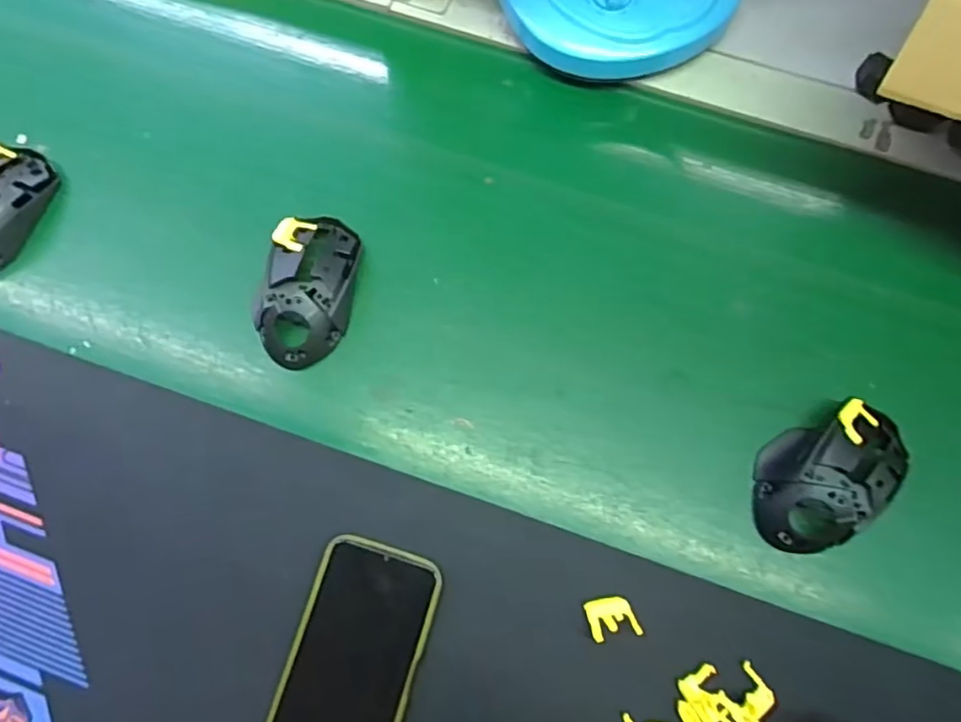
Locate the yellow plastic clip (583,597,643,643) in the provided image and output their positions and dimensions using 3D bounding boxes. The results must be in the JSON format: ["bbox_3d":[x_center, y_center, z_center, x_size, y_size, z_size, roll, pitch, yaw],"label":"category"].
[{"bbox_3d":[0.084,0.163,0.390,0.029,0.014,0.023,-13,74,-3],"label":"yellow plastic clip"}]

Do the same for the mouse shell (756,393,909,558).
[{"bbox_3d":[0.238,0.076,0.417,0.116,0.036,0.072,-40,78,-10],"label":"mouse shell"}]

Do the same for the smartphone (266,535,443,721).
[{"bbox_3d":[-0.084,0.200,0.383,0.080,0.005,0.164,16,75,5],"label":"smartphone"}]

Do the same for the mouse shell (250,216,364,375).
[{"bbox_3d":[-0.129,-0.055,0.456,0.064,0.033,0.117,12,75,4],"label":"mouse shell"}]

